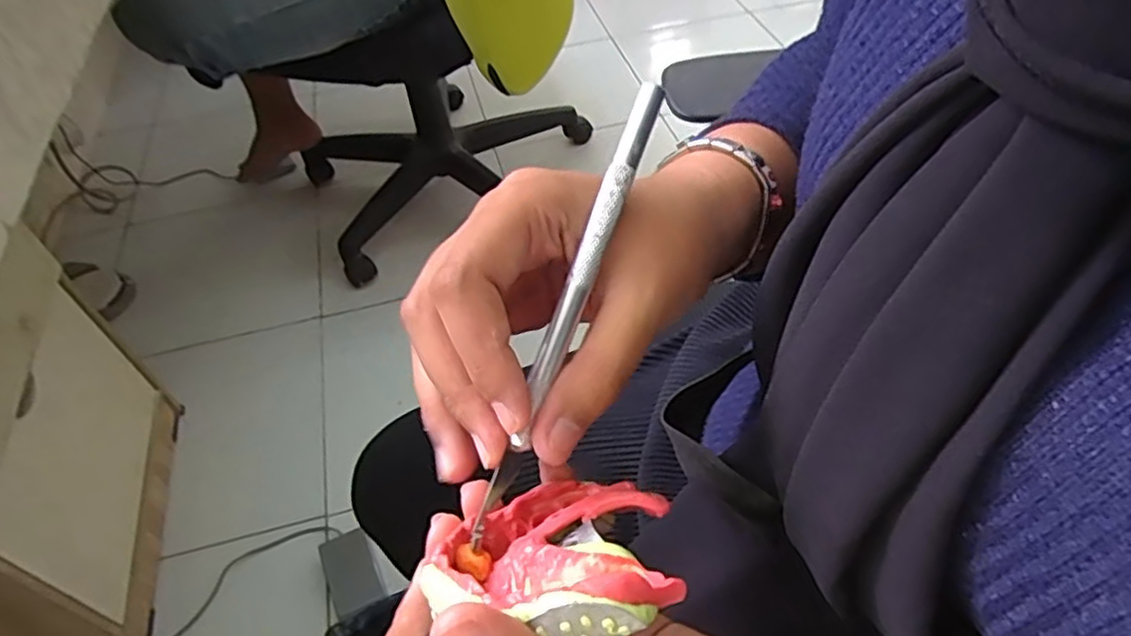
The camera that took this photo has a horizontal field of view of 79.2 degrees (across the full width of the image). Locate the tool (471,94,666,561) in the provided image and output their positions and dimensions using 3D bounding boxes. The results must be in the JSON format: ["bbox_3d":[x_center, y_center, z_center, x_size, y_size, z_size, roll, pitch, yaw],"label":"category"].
[{"bbox_3d":[0.002,-0.005,0.198,0.009,0.006,0.142,18,79,19],"label":"tool"}]

